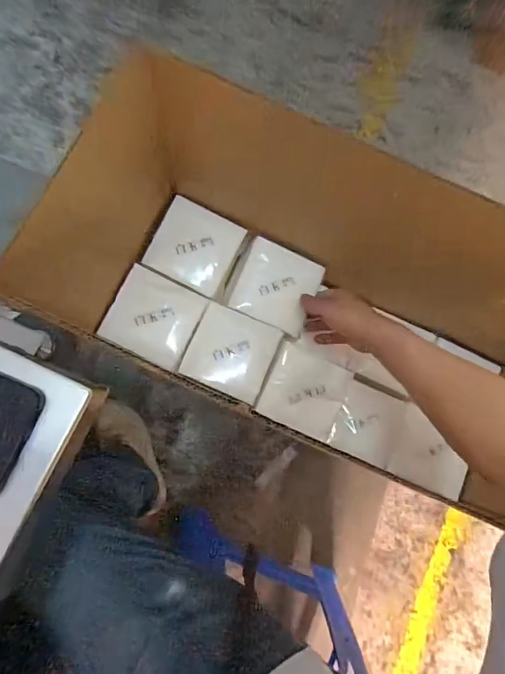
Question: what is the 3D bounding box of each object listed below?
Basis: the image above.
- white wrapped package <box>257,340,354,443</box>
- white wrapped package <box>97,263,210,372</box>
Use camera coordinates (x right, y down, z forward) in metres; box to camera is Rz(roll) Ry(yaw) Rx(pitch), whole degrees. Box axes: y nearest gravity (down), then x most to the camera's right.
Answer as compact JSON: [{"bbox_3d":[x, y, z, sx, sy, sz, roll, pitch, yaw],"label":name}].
[{"bbox_3d":[0.080,0.077,0.615,0.116,0.034,0.112,27,81,0],"label":"white wrapped package"},{"bbox_3d":[-0.139,-0.028,0.597,0.117,0.020,0.112,25,81,0],"label":"white wrapped package"}]

